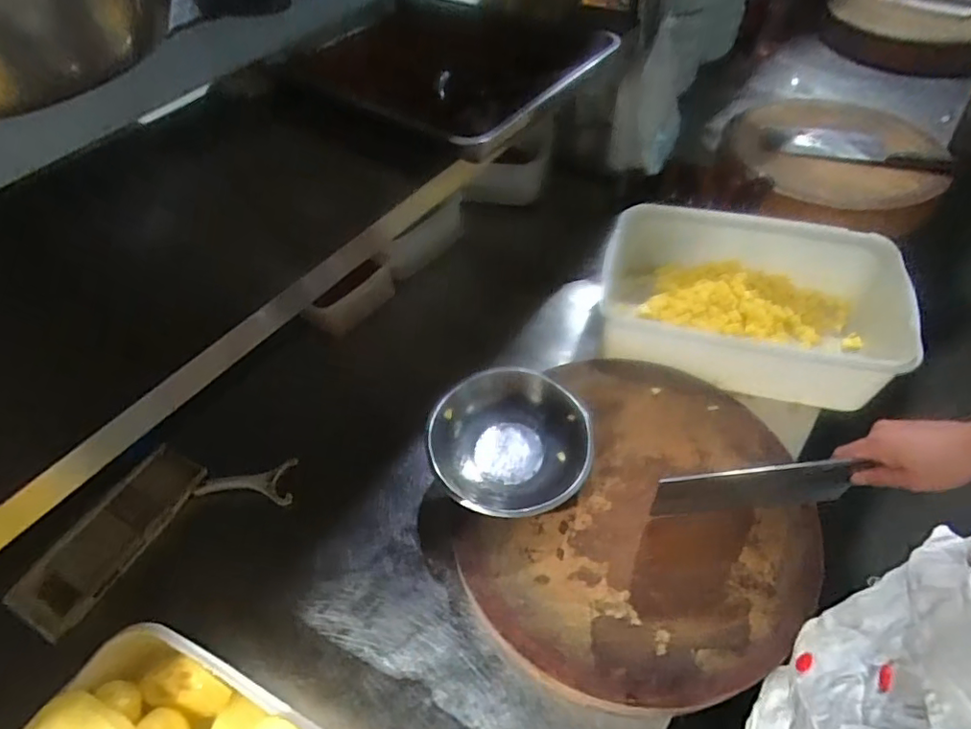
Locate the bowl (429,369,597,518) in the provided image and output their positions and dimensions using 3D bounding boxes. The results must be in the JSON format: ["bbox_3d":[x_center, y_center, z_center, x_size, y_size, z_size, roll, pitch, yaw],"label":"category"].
[{"bbox_3d":[0.035,0.101,0.714,0.202,0.059,0.195,-2,52,2],"label":"bowl"}]

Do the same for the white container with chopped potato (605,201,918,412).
[{"bbox_3d":[0.423,-0.099,0.899,0.451,0.150,0.289,12,54,13],"label":"white container with chopped potato"}]

